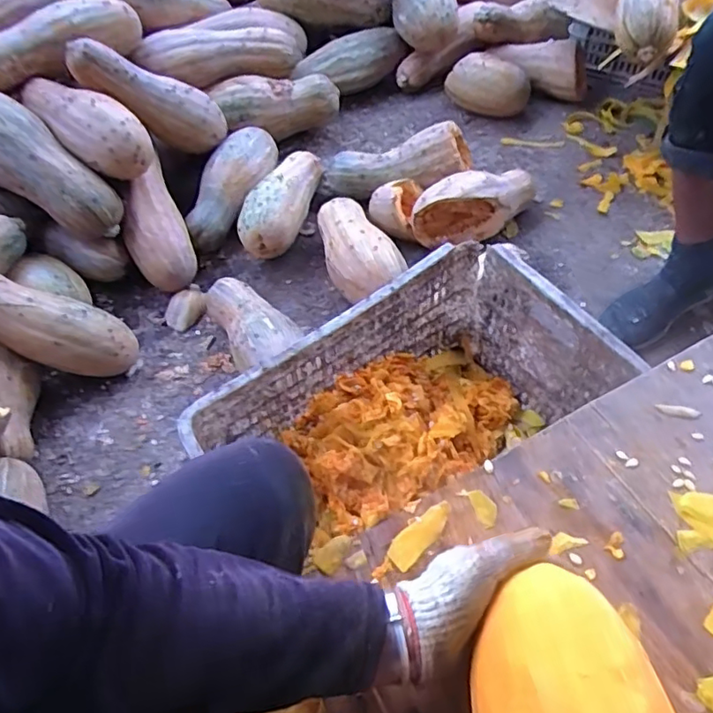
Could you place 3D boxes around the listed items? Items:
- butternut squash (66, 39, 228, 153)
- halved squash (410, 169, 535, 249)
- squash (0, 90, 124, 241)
[{"bbox_3d":[-0.411,-0.514,1.144,0.115,0.312,0.098,-44,55,25],"label":"butternut squash"},{"bbox_3d":[0.242,-0.300,1.167,0.280,0.157,0.099,-24,58,-11],"label":"halved squash"},{"bbox_3d":[-0.577,-0.348,1.025,0.348,0.107,0.128,38,58,-21],"label":"squash"}]

